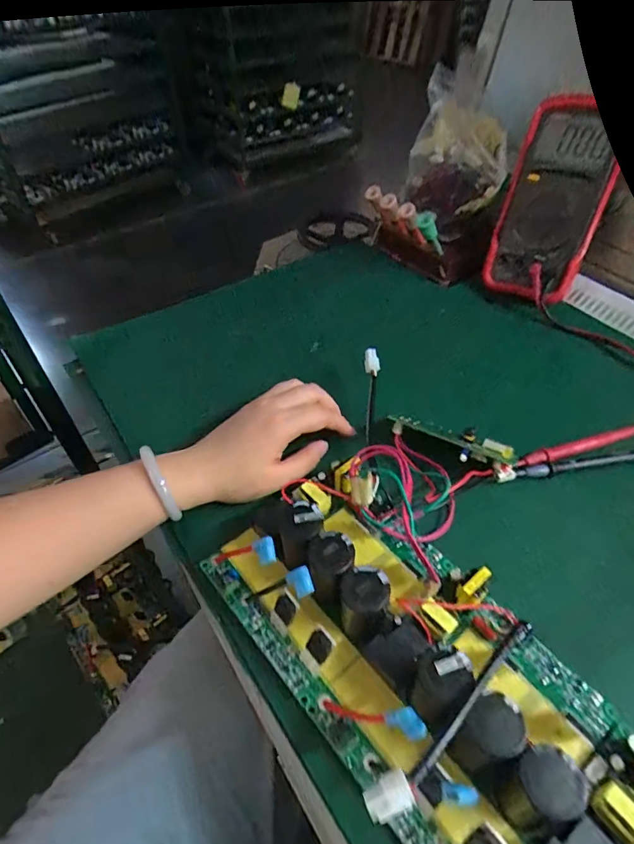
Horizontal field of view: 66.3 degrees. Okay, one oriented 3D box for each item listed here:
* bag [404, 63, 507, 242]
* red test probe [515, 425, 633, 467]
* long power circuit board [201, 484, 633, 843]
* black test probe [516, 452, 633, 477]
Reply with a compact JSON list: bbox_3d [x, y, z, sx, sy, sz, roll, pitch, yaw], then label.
[{"bbox_3d":[0.151,-0.296,0.561,0.123,0.140,0.059,41,63,-1],"label":"bag"},{"bbox_3d":[0.232,0.019,0.421,0.132,0.010,0.013,-16,48,-13],"label":"red test probe"},{"bbox_3d":[0.113,0.188,0.243,0.147,0.064,0.488,-31,53,-25],"label":"long power circuit board"},{"bbox_3d":[0.227,0.033,0.406,0.127,0.008,0.011,-8,47,-6],"label":"black test probe"}]

